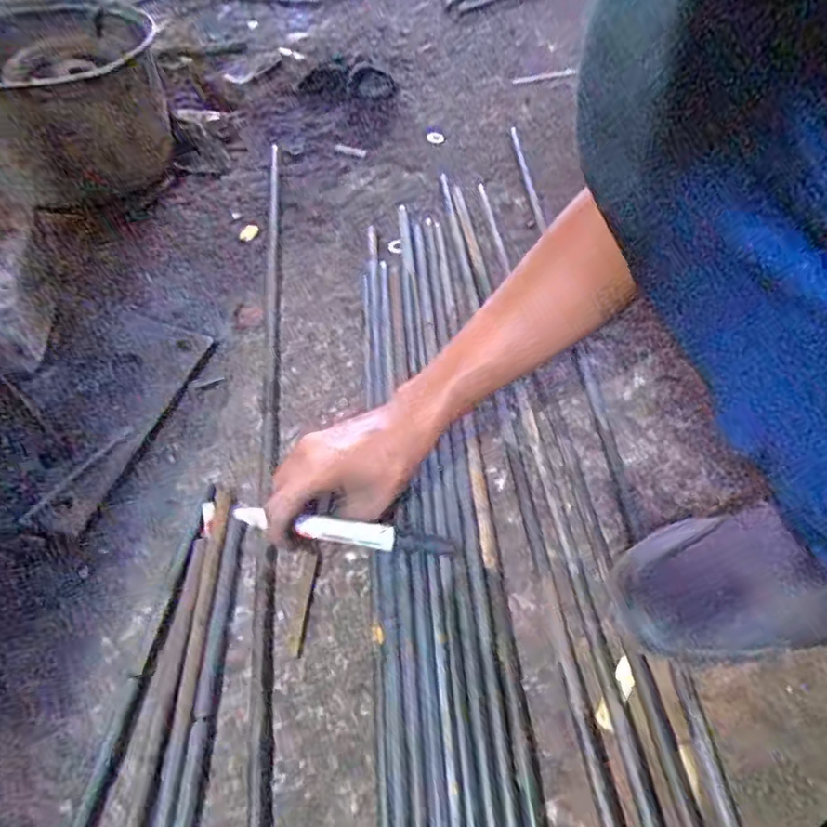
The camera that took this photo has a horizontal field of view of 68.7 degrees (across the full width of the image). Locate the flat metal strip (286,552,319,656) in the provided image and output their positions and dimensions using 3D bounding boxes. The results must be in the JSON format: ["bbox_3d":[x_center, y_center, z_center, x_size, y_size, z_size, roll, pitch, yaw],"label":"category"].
[{"bbox_3d":[-0.083,0.141,0.454,0.013,0.006,0.076,1,55,2],"label":"flat metal strip"}]

